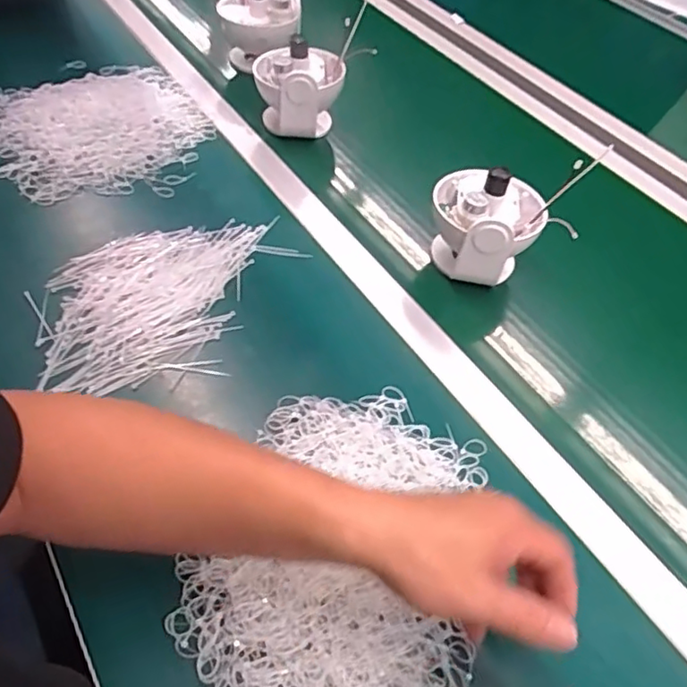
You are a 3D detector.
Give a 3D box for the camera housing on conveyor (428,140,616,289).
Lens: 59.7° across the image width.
[{"bbox_3d":[0.151,-0.132,0.640,0.118,0.110,0.111,-36,62,-29],"label":"camera housing on conveyor"}]

